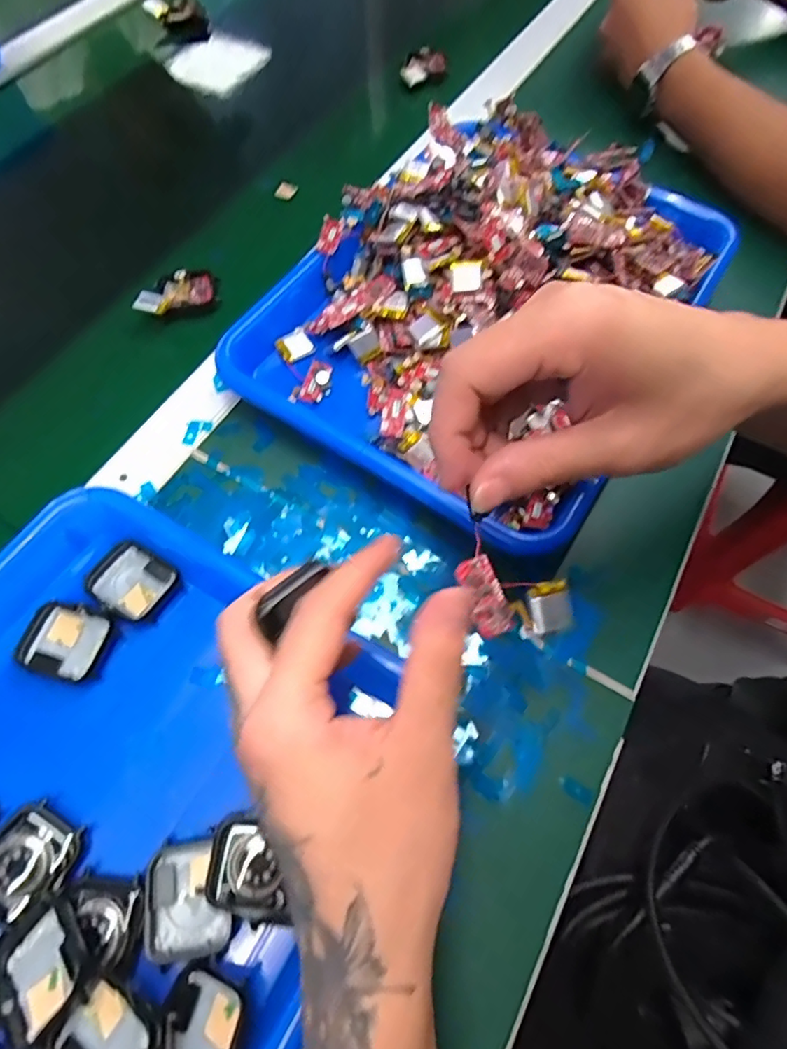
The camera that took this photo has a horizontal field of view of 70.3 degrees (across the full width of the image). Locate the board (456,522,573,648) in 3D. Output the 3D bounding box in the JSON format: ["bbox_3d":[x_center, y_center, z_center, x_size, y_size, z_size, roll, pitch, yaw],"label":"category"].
[{"bbox_3d":[0.049,0.030,0.224,0.049,0.023,0.035,16,66,6],"label":"board"}]

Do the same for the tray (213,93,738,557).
[{"bbox_3d":[0.069,-0.172,0.383,0.258,0.075,0.340,32,69,13],"label":"tray"}]

